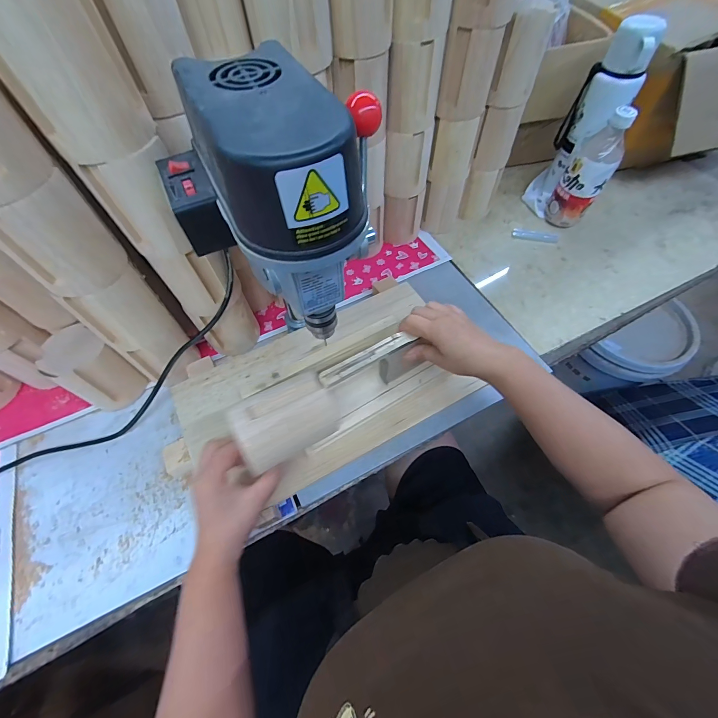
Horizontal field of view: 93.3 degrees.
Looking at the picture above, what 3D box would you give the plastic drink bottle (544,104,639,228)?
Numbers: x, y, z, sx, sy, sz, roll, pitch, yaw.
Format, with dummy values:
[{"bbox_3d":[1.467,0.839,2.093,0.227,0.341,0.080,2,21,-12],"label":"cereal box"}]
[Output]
[{"bbox_3d":[0.382,-0.311,0.569,0.068,0.186,0.059,30,65,18],"label":"plastic drink bottle"}]

